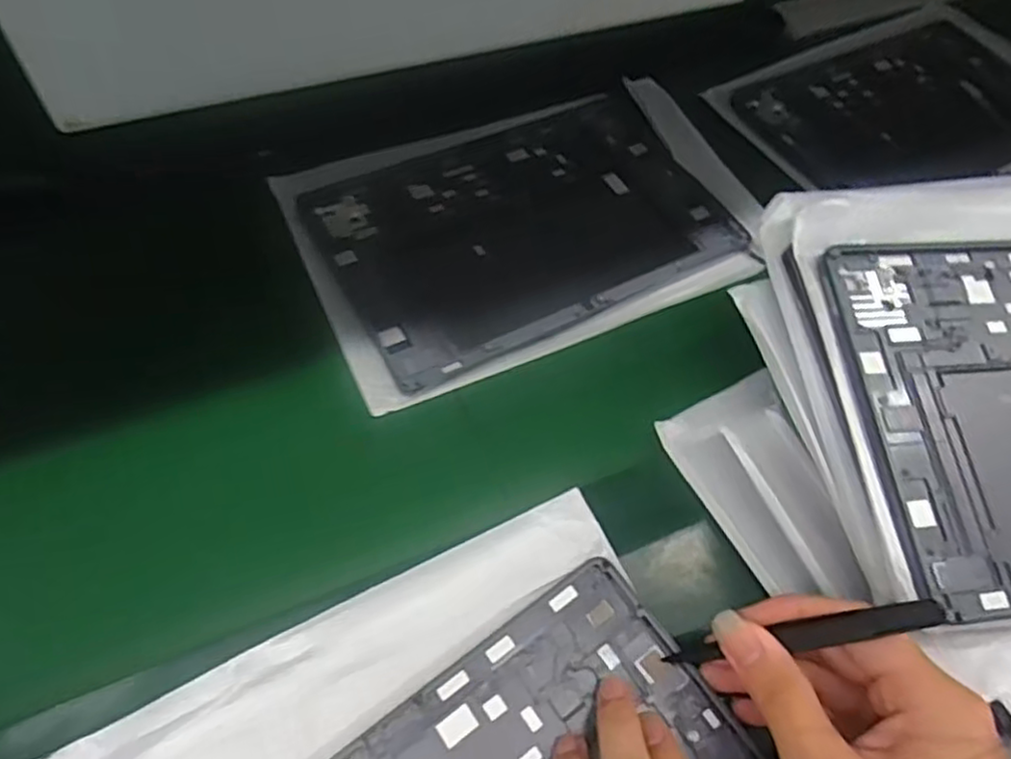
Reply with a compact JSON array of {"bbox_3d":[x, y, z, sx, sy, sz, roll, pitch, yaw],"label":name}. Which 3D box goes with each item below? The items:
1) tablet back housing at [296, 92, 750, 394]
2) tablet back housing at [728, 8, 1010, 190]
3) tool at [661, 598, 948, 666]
[{"bbox_3d":[0.012,-0.104,0.455,0.250,0.012,0.173,-24,63,-17],"label":"tablet back housing"},{"bbox_3d":[0.302,-0.209,0.524,0.227,0.016,0.163,-22,62,-16],"label":"tablet back housing"},{"bbox_3d":[0.115,0.104,0.279,0.011,0.114,0.012,23,49,-38],"label":"tool"}]

